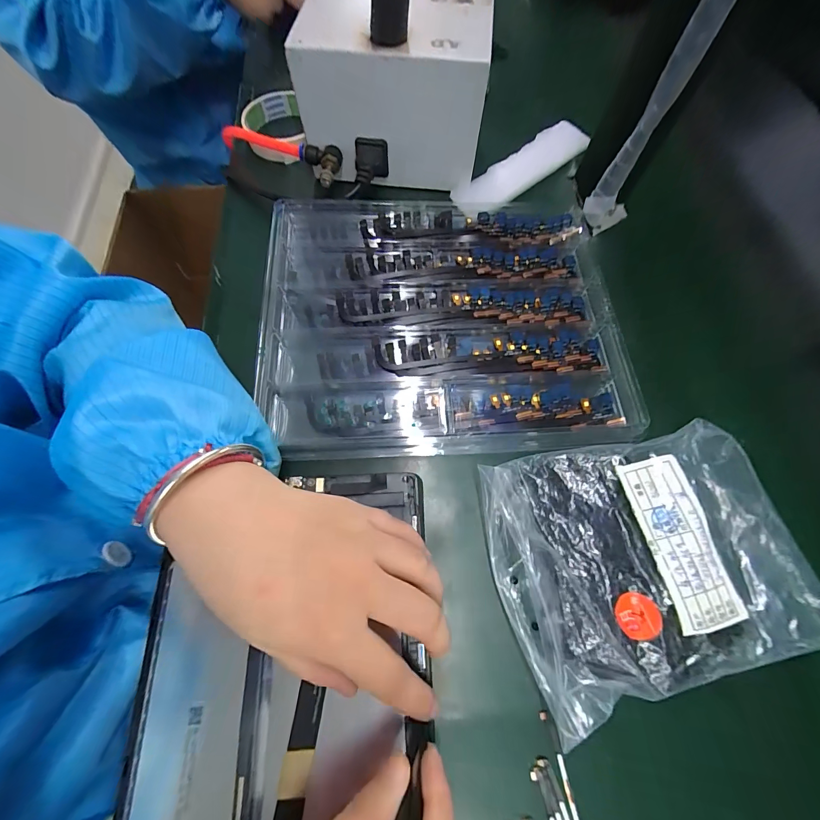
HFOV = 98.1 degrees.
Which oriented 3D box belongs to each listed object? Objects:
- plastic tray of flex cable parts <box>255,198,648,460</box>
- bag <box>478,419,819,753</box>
[{"bbox_3d":[0.024,-0.077,0.277,0.268,0.012,0.220,-2,70,0],"label":"plastic tray of flex cable parts"},{"bbox_3d":[0.141,0.084,0.210,0.175,0.028,0.139,-12,69,-6],"label":"bag"}]

